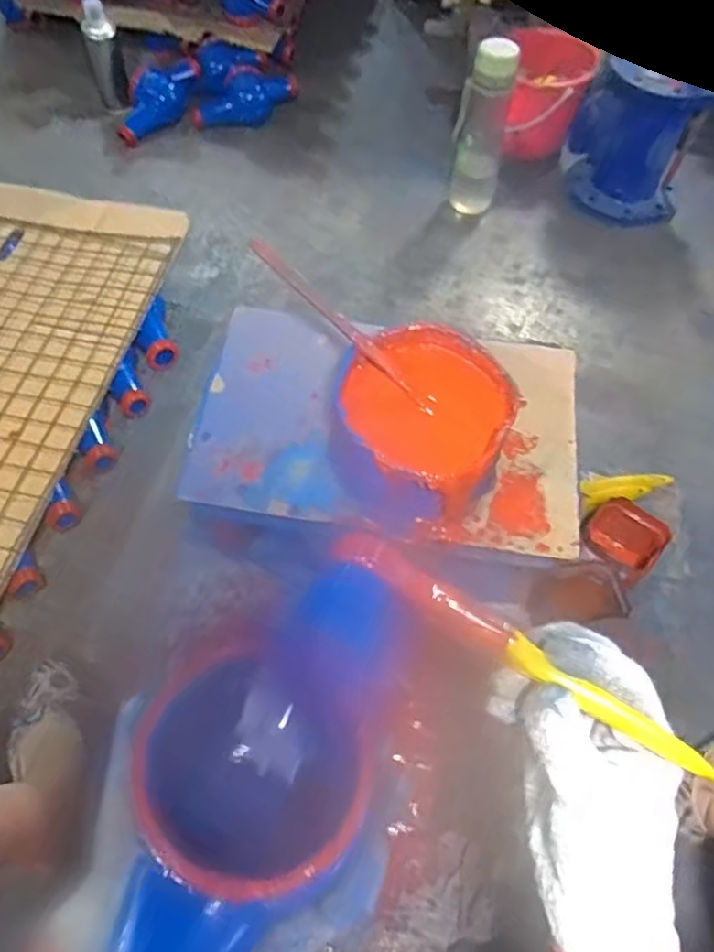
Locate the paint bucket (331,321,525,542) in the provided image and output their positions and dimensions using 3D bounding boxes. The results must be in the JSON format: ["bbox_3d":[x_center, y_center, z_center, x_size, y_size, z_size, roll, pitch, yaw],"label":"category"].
[{"bbox_3d":[0.060,-0.048,0.635,0.165,0.098,0.170,1,59,-2],"label":"paint bucket"}]

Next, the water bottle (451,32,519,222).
[{"bbox_3d":[0.215,-0.593,1.154,0.092,0.273,0.067,17,60,8],"label":"water bottle"}]

